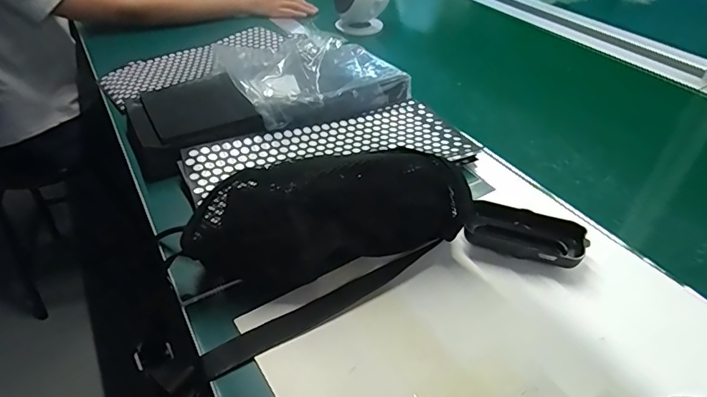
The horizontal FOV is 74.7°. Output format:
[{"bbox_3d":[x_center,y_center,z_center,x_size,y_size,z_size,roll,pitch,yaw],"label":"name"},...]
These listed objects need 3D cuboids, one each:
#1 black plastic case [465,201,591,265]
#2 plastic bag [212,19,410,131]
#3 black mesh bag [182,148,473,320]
[{"bbox_3d":[0.165,0.037,0.448,0.104,0.021,0.053,16,43,18],"label":"black plastic case"},{"bbox_3d":[-0.058,-0.181,0.649,0.233,0.076,0.193,-17,43,-19],"label":"plastic bag"},{"bbox_3d":[-0.021,0.017,0.416,0.237,0.091,0.089,-11,42,-13],"label":"black mesh bag"}]

